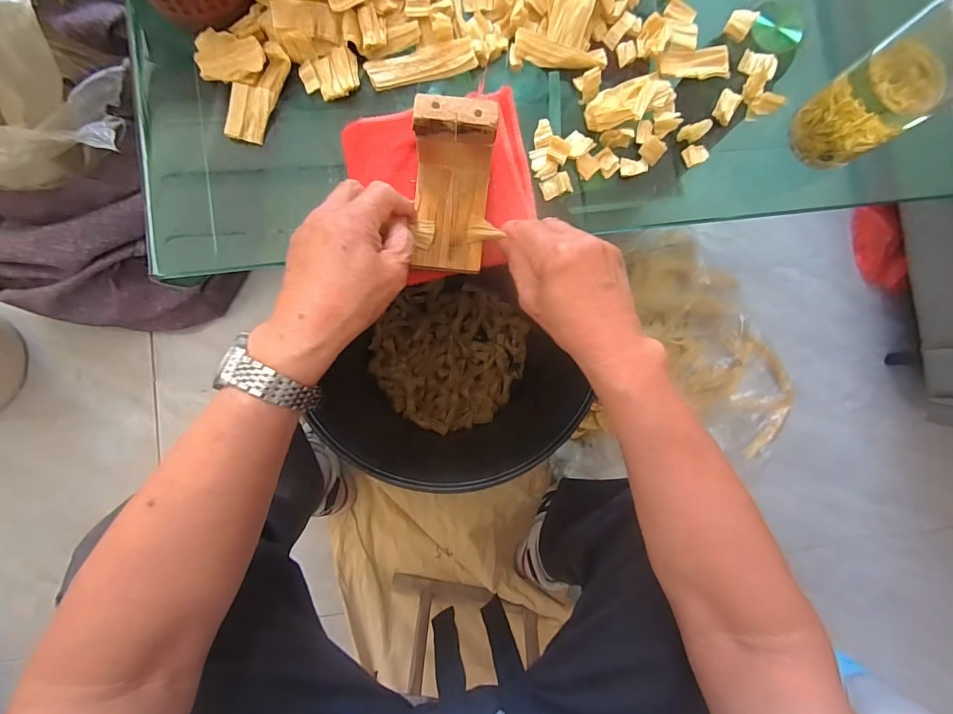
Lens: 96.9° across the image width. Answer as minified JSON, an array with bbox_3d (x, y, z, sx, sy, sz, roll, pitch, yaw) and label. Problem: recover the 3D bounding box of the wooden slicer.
[{"bbox_3d":[-0.020,-0.128,0.326,0.059,0.069,0.105,5,87,-3],"label":"wooden slicer"}]

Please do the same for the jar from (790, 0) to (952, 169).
[{"bbox_3d":[0.334,-0.215,0.325,0.068,0.145,0.068,-30,89,-5],"label":"jar"}]

